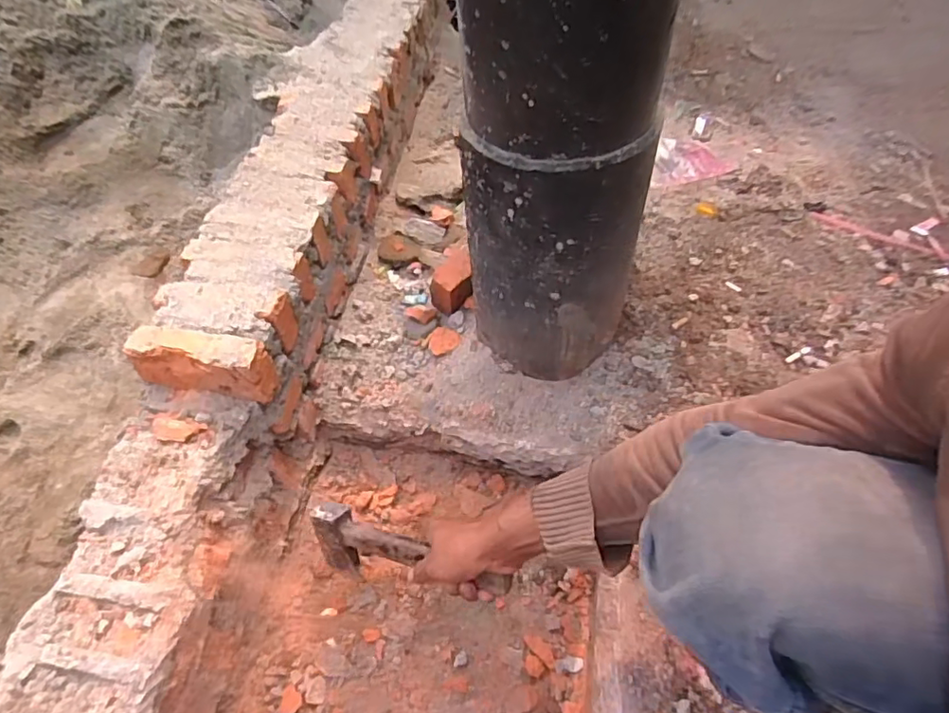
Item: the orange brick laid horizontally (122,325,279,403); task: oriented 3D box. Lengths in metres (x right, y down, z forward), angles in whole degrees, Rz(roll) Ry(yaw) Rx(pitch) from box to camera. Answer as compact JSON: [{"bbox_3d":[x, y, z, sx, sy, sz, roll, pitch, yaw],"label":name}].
[{"bbox_3d":[-0.322,0.008,0.690,0.154,0.077,0.051,7,55,9],"label":"orange brick laid horizontally"}]

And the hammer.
[{"bbox_3d":[-0.077,0.223,0.657,0.264,0.072,0.059,1,51,31],"label":"hammer"}]

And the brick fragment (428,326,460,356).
[{"bbox_3d":[-0.047,-0.023,0.866,0.047,0.011,0.047,-42,60,3],"label":"brick fragment"}]

